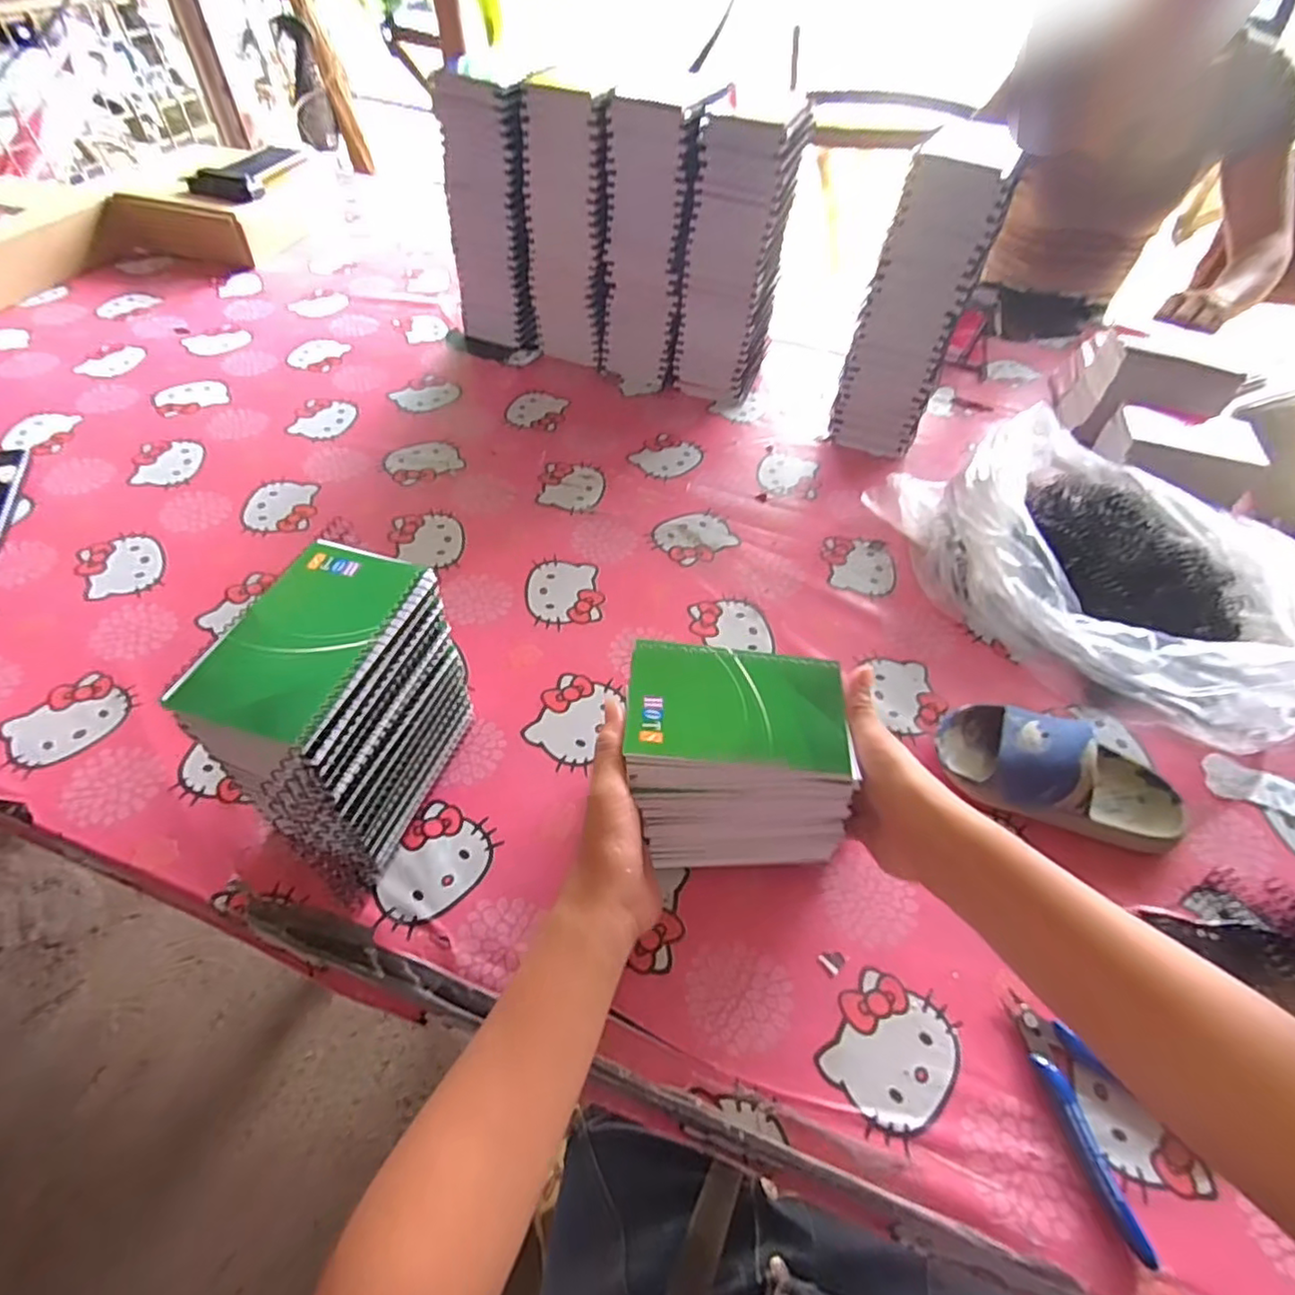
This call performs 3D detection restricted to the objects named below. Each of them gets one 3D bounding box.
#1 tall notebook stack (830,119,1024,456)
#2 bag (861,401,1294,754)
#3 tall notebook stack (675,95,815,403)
[{"bbox_3d":[0.289,-0.365,0.681,0.105,0.294,0.096,18,53,9],"label":"tall notebook stack"},{"bbox_3d":[0.421,-0.079,0.581,0.267,0.116,0.376,-14,55,-15],"label":"bag"},{"bbox_3d":[0.105,-0.450,0.738,0.101,0.283,0.115,15,53,7],"label":"tall notebook stack"}]

